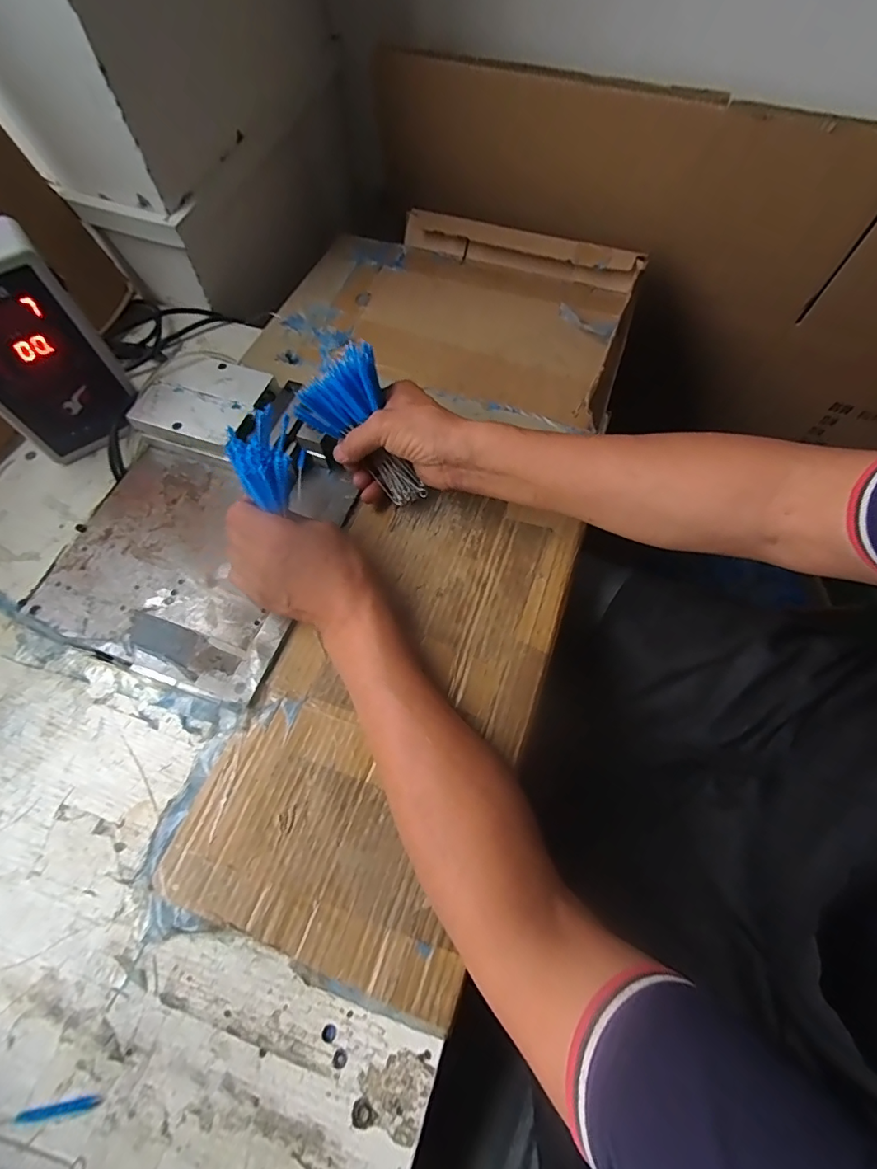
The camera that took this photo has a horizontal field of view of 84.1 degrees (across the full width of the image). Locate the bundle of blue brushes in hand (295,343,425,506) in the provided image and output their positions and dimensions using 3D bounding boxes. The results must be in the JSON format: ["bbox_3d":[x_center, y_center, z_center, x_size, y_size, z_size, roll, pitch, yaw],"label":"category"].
[{"bbox_3d":[-0.060,-0.135,0.438,0.073,0.135,0.055,-46,28,-17],"label":"bundle of blue brushes in hand"}]

